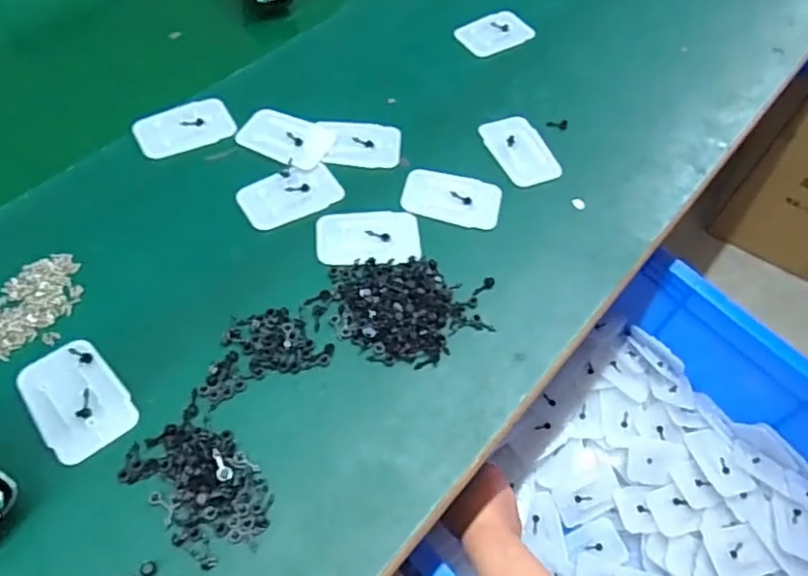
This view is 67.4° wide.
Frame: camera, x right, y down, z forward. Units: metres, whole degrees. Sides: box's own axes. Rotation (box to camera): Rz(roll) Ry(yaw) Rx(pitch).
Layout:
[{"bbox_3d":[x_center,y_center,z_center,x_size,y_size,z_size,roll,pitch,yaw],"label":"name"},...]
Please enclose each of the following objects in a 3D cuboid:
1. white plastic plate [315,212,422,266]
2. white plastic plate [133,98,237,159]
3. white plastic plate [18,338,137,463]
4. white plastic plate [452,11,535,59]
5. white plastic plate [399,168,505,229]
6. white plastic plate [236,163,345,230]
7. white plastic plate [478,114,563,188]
[{"bbox_3d":[-0.024,-0.036,0.421,0.071,0.004,0.046,-2,56,-6],"label":"white plastic plate"},{"bbox_3d":[-0.168,-0.123,0.463,0.070,0.008,0.039,-22,61,-18],"label":"white plastic plate"},{"bbox_3d":[-0.185,0.061,0.342,0.045,0.004,0.069,-34,65,-24],"label":"white plastic plate"},{"bbox_3d":[0.083,-0.236,0.561,0.068,0.007,0.046,-29,63,-22],"label":"white plastic plate"},{"bbox_3d":[0.036,-0.068,0.447,0.072,0.004,0.042,11,56,3],"label":"white plastic plate"},{"bbox_3d":[-0.081,-0.067,0.436,0.070,0.004,0.043,-28,63,-21],"label":"white plastic plate"},{"bbox_3d":[0.093,-0.109,0.480,0.049,0.007,0.067,-18,60,-16],"label":"white plastic plate"}]

